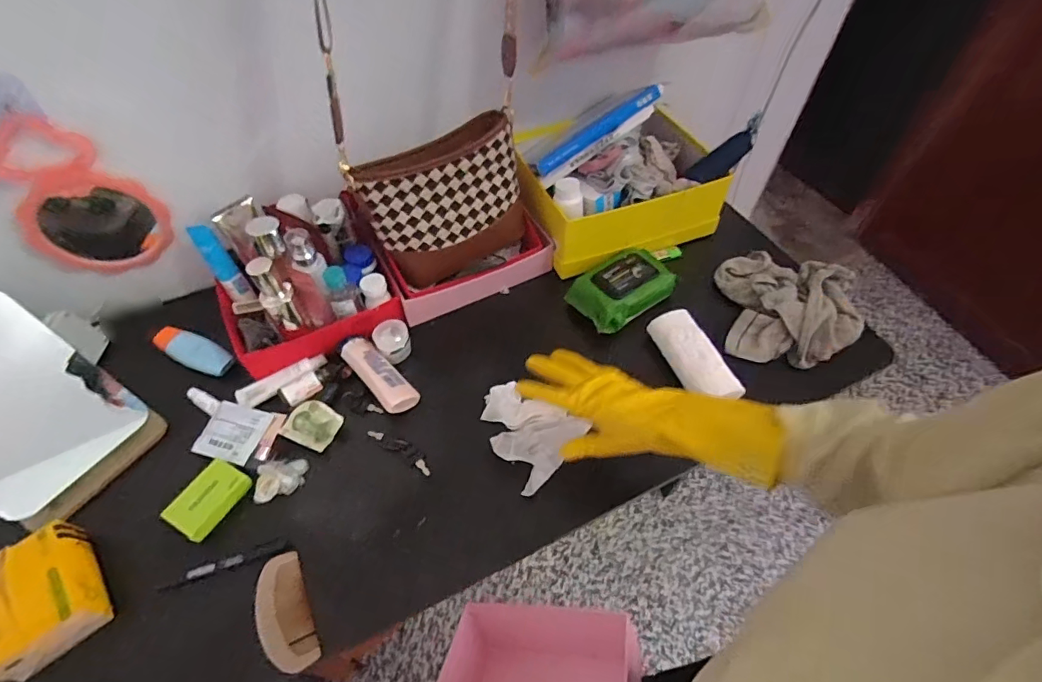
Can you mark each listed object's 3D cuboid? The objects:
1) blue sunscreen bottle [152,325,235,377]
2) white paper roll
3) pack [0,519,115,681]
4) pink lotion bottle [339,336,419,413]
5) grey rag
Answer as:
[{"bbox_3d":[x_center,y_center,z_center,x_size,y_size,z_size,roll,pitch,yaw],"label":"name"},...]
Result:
[{"bbox_3d":[-0.469,0.014,0.710,0.131,0.023,0.045,20,55,13],"label":"blue sunscreen bottle"},{"bbox_3d":[0.243,0.021,0.691,0.060,0.043,0.151,-21,56,-16],"label":"white paper roll"},{"bbox_3d":[-0.497,0.261,0.502,0.099,0.048,0.129,-33,60,-23],"label":"pack"},{"bbox_3d":[-0.198,0.044,0.678,0.046,0.035,0.140,-36,62,-25],"label":"pink lotion bottle"},{"bbox_3d":[0.399,-0.056,0.750,0.187,0.058,0.190,9,53,5],"label":"grey rag"}]

